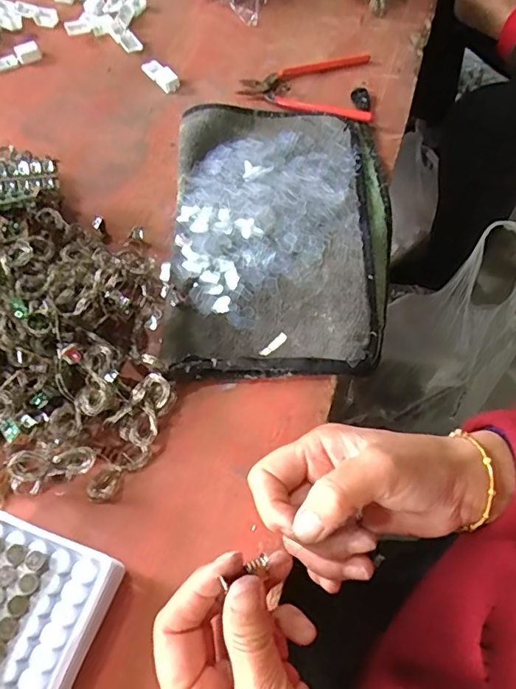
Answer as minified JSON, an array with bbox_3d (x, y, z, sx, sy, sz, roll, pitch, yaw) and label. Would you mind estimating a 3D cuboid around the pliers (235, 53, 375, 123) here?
[{"bbox_3d":[0.049,-0.270,0.524,0.137,0.019,0.100,0,63,1],"label":"pliers"}]

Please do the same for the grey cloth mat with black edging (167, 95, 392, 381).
[{"bbox_3d":[0.020,-0.105,0.438,0.186,0.028,0.286,1,63,1],"label":"grey cloth mat with black edging"}]

